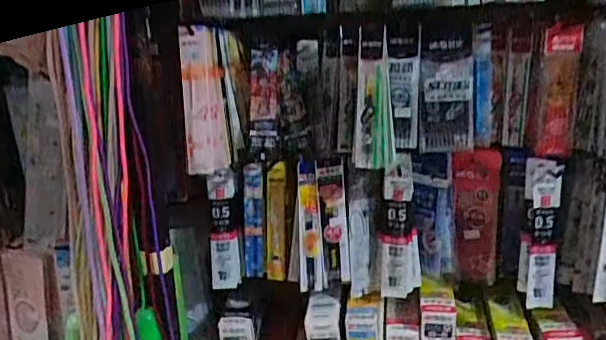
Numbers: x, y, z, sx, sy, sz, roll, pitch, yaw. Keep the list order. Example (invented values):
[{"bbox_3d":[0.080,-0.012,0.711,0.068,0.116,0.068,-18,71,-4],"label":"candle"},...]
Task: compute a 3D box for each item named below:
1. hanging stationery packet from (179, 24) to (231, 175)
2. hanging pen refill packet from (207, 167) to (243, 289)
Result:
[{"bbox_3d":[-0.121,-0.086,0.705,0.052,0.174,0.041,-5,16,-10],"label":"hanging stationery packet"},{"bbox_3d":[-0.111,0.085,0.819,0.049,0.182,0.023,1,16,11],"label":"hanging pen refill packet"}]

